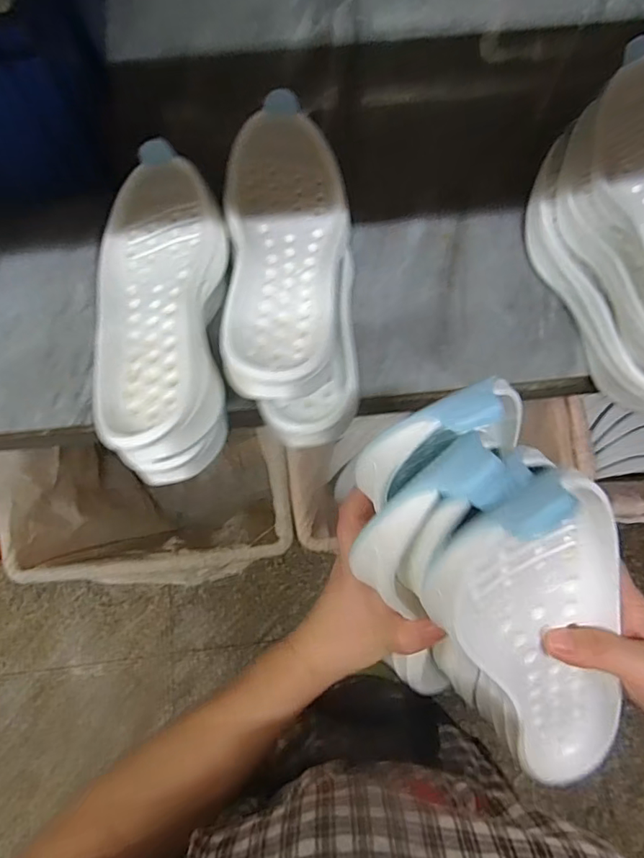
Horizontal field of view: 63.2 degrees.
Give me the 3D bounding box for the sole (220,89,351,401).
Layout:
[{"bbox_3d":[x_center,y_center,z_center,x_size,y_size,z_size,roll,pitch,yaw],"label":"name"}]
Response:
[{"bbox_3d":[-0.030,-0.151,0.423,0.106,0.051,0.274,-4,73,-1],"label":"sole"}]

